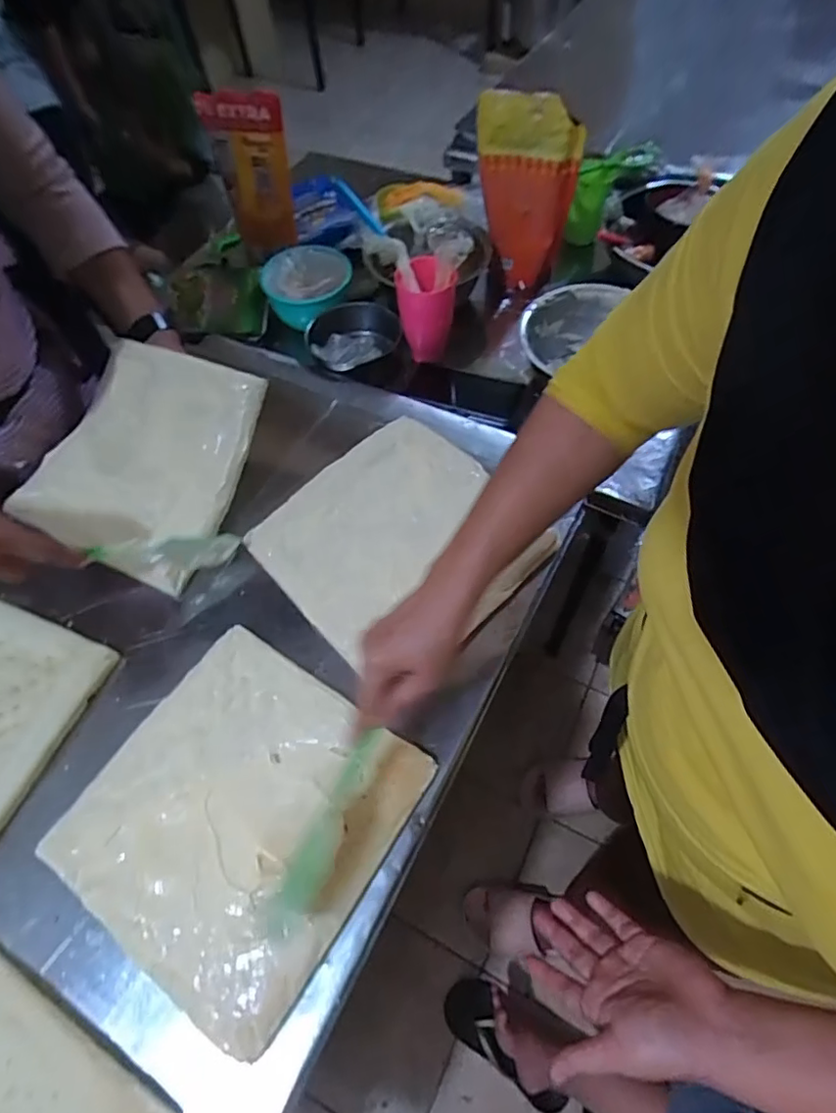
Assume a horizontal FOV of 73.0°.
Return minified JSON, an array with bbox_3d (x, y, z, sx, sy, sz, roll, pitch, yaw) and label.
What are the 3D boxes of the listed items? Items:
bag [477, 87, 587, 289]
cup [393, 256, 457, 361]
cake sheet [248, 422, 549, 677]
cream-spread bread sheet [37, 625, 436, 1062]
[{"bbox_3d":[0.157,-0.540,0.839,0.136,0.234,0.071,22,64,16],"label":"bag"},{"bbox_3d":[0.007,-0.360,0.810,0.076,0.128,0.080,-2,60,3],"label":"cup"},{"bbox_3d":[-0.021,-0.018,0.602,0.246,0.025,0.242,-38,64,-17],"label":"cake sheet"},{"bbox_3d":[-0.153,0.213,0.480,0.245,0.013,0.243,29,66,19],"label":"cream-spread bread sheet"}]

